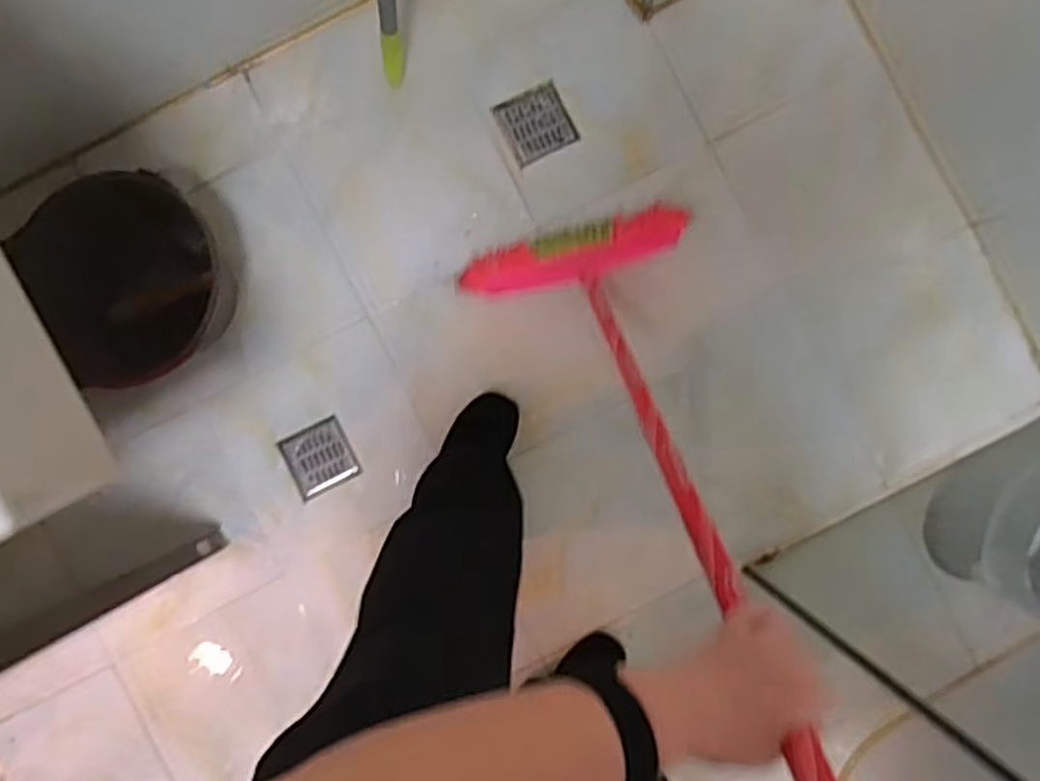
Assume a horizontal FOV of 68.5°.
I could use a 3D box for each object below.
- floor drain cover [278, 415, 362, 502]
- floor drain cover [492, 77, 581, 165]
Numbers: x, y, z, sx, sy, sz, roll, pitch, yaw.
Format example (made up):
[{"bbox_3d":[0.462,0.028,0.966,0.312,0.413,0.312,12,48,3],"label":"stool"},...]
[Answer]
[{"bbox_3d":[-0.314,0.106,1.200,0.103,0.010,0.102,-28,90,-1],"label":"floor drain cover"},{"bbox_3d":[0.026,-0.417,1.190,0.105,0.007,0.103,-26,90,-1],"label":"floor drain cover"}]

